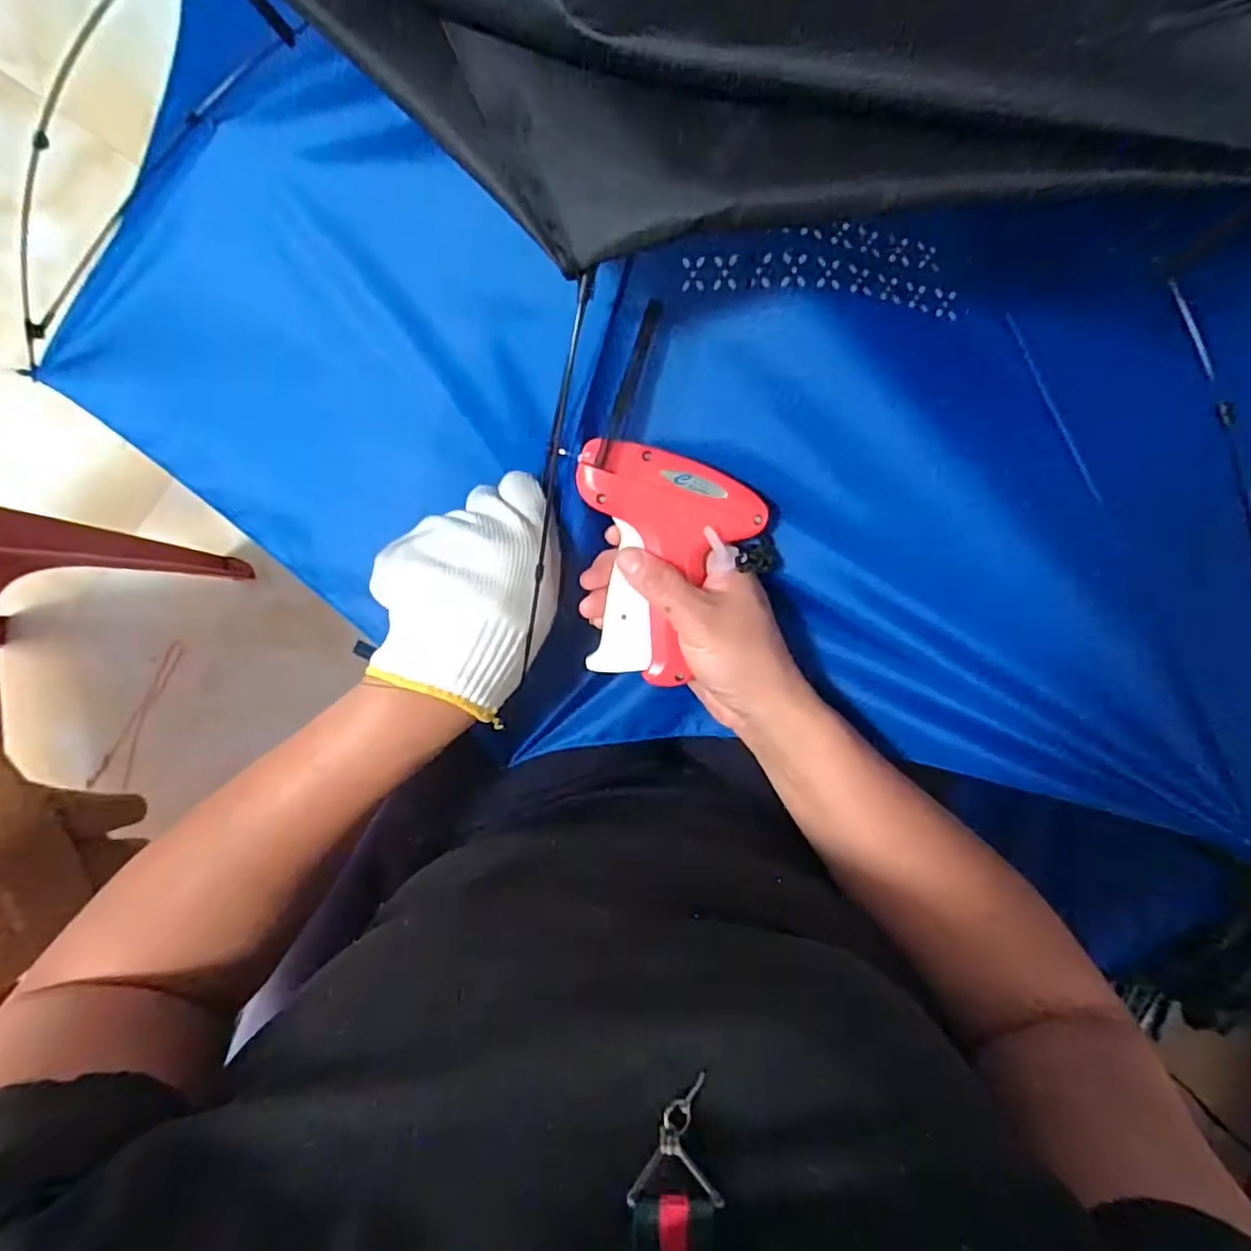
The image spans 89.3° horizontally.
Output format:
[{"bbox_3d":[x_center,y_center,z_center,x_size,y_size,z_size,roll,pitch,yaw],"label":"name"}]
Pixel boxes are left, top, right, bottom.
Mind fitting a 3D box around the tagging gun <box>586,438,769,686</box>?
[{"bbox_3d":[0.023,-0.033,0.343,0.095,0.030,0.126,1,103,5],"label":"tagging gun"}]

